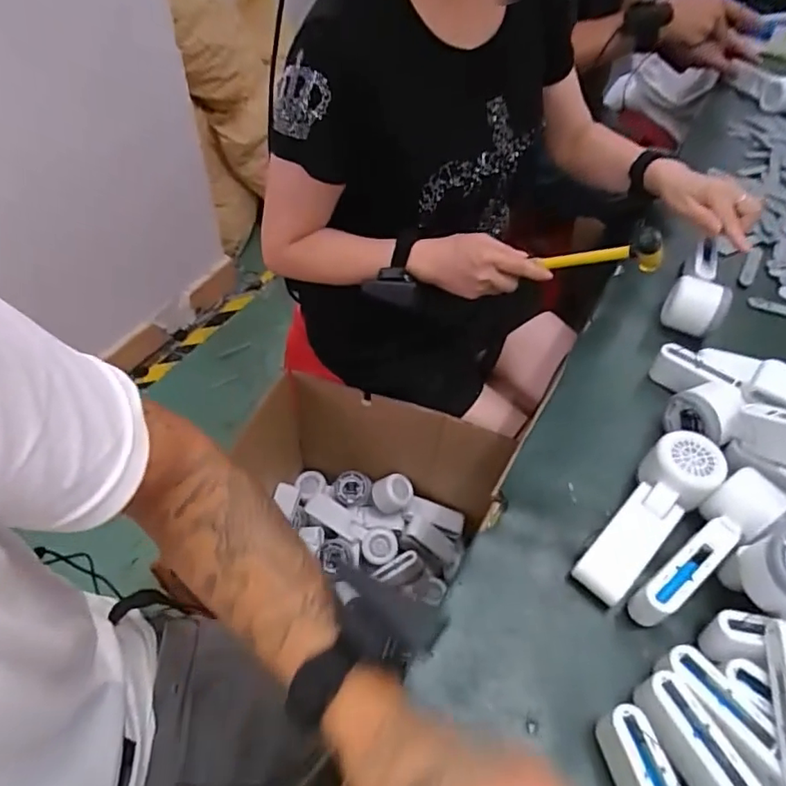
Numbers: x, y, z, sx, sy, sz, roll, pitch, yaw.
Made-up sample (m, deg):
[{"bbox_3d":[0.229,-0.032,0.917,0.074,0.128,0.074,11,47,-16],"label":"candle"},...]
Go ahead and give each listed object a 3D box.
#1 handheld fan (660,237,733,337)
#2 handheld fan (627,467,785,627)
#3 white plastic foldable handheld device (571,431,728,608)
[{"bbox_3d":[0.357,-0.119,0.628,0.060,0.051,0.123,31,57,20],"label":"handheld fan"},{"bbox_3d":[0.248,0.121,0.437,0.161,0.051,0.045,-28,59,-23],"label":"handheld fan"},{"bbox_3d":[0.210,0.099,0.455,0.161,0.052,0.053,-35,62,-27],"label":"white plastic foldable handheld device"}]

